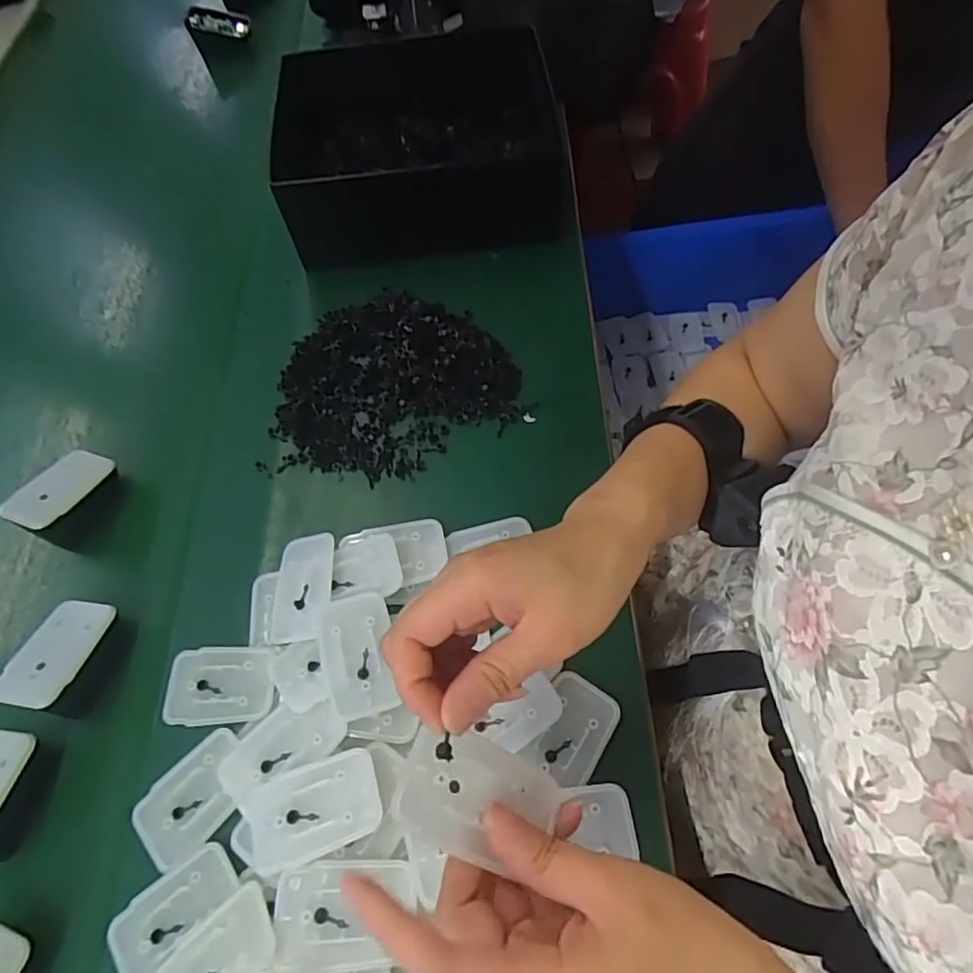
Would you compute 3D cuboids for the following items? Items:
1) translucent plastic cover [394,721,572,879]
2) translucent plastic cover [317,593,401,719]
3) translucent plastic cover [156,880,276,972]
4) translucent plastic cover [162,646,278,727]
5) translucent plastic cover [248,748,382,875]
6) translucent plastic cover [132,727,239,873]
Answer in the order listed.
[{"bbox_3d":[-0.002,0.129,0.247,0.070,0.006,0.043,26,49,-10],"label":"translucent plastic cover"},{"bbox_3d":[-0.076,0.099,0.356,0.041,0.011,0.070,-14,62,-1],"label":"translucent plastic cover"},{"bbox_3d":[-0.134,0.235,0.289,0.069,0.006,0.041,-42,47,-11],"label":"translucent plastic cover"},{"bbox_3d":[-0.165,0.122,0.369,0.068,0.009,0.045,-4,62,4],"label":"translucent plastic cover"},{"bbox_3d":[-0.092,0.170,0.318,0.069,0.013,0.043,-19,62,-4],"label":"translucent plastic cover"},{"bbox_3d":[-0.167,0.178,0.341,0.067,0.010,0.045,-42,66,-15],"label":"translucent plastic cover"}]

